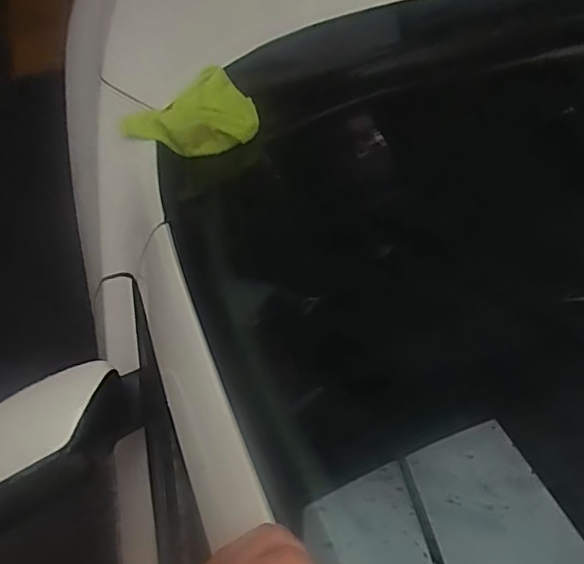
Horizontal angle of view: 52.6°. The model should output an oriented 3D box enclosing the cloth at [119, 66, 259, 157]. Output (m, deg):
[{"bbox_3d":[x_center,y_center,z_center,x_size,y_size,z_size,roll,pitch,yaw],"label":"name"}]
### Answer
[{"bbox_3d":[-0.154,-0.245,0.913,0.183,0.061,0.142,-30,70,-12],"label":"cloth"}]

